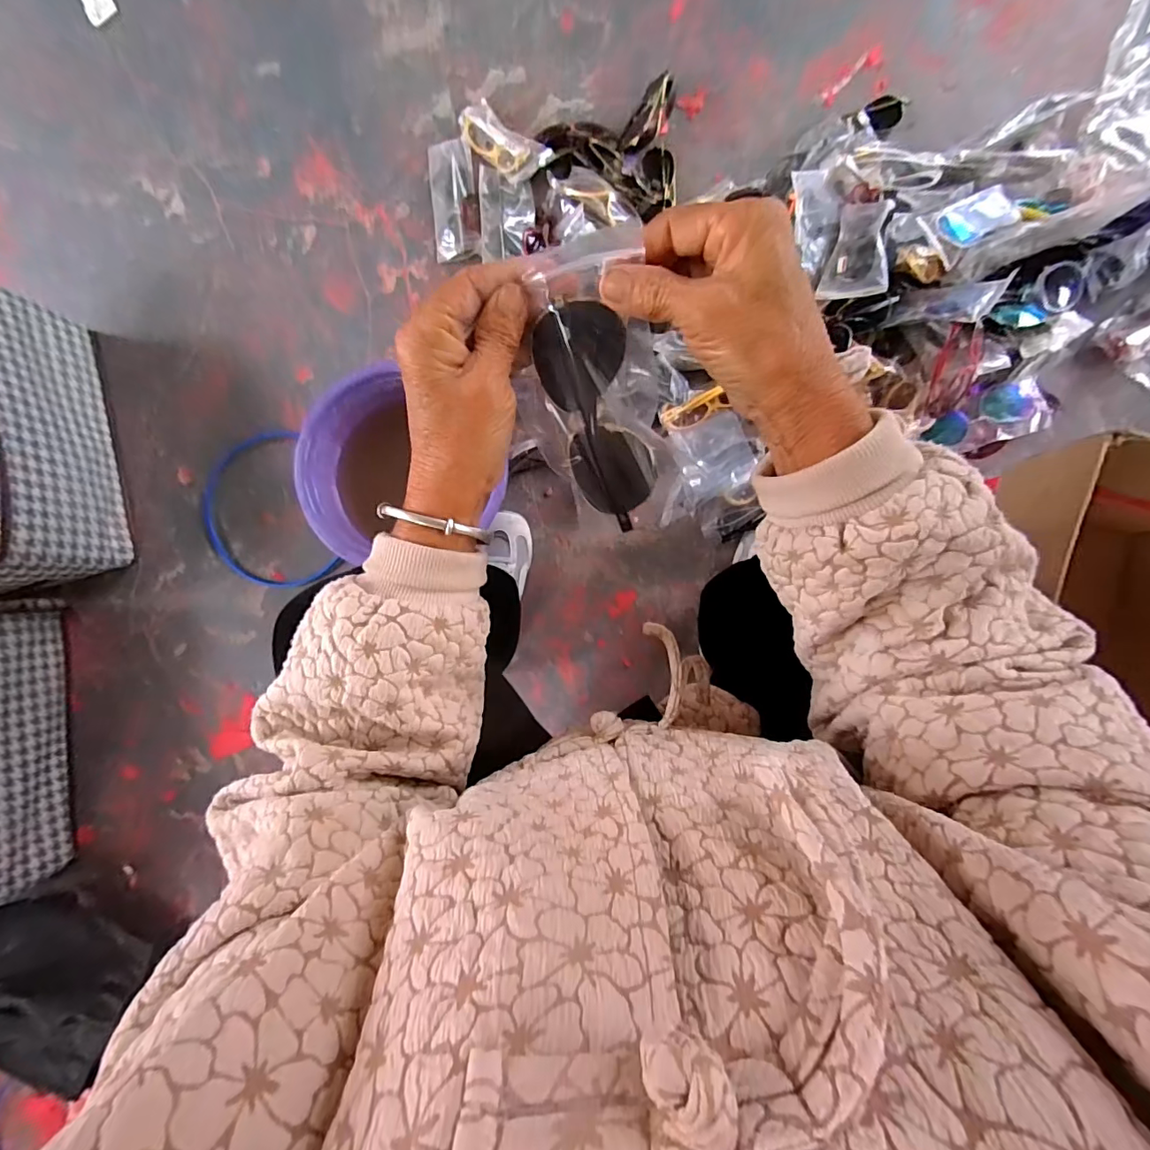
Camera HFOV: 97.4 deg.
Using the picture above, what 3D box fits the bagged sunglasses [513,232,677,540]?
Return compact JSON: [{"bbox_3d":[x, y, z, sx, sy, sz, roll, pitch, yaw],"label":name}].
[{"bbox_3d":[0.013,-0.094,0.293,0.079,0.159,0.031,-16,40,6],"label":"bagged sunglasses"}]

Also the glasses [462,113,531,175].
[{"bbox_3d":[-0.128,-0.671,0.796,0.034,0.036,0.142,-44,69,2],"label":"glasses"}]

